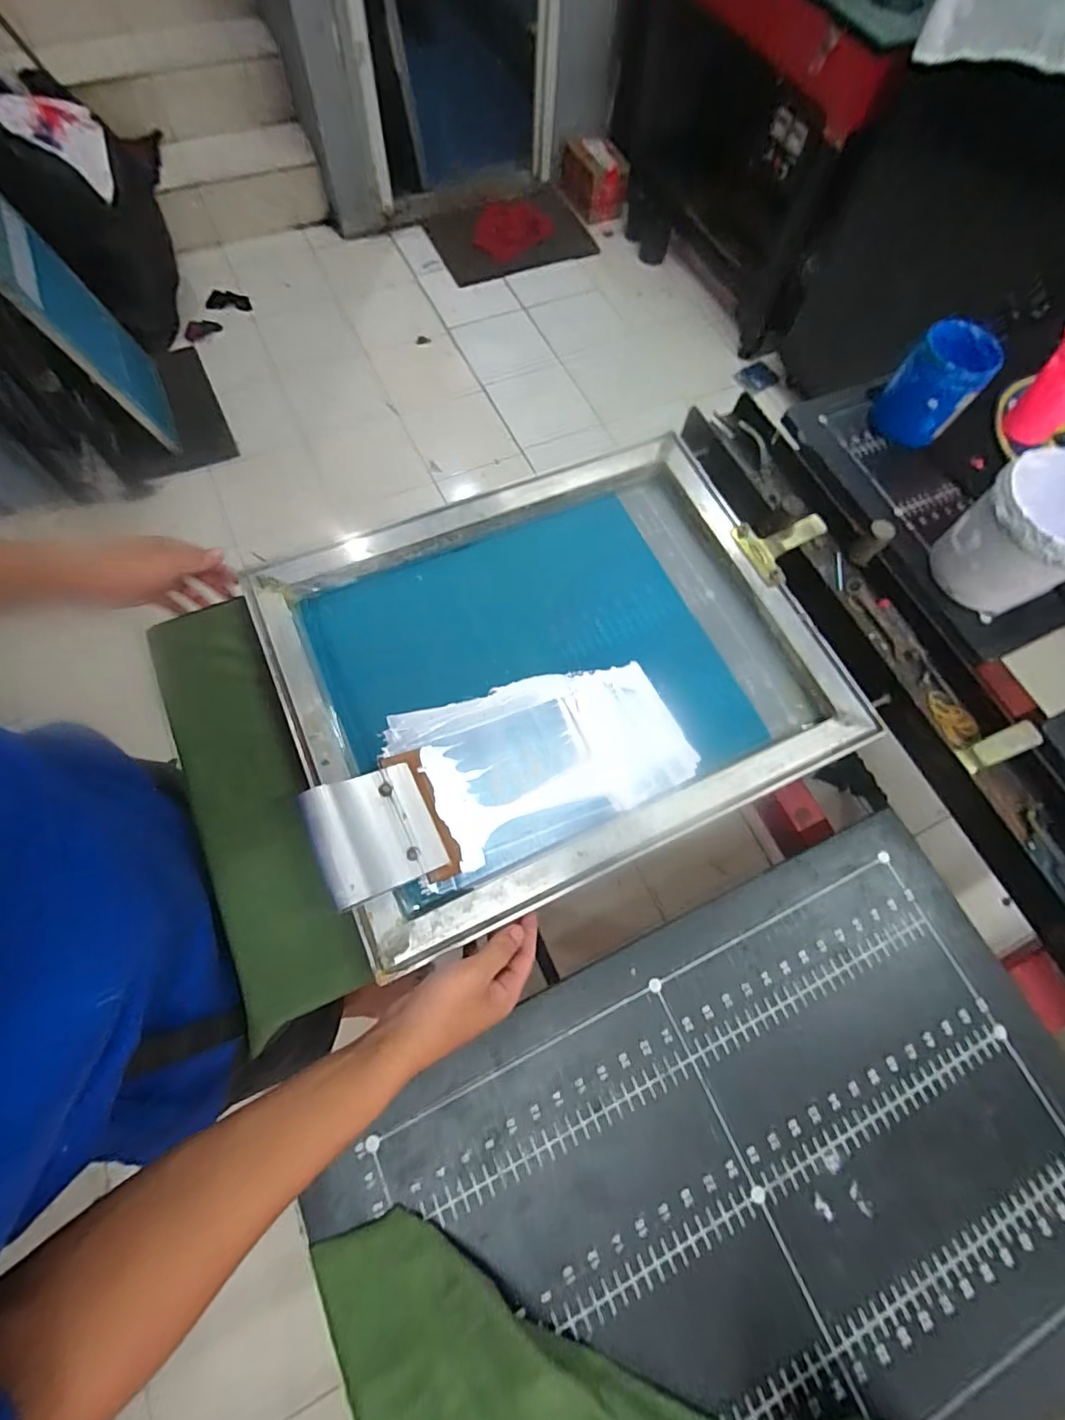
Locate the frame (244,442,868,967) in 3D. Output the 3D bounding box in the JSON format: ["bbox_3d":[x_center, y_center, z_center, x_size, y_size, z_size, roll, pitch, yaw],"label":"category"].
[{"bbox_3d":[0.022,-0.049,0.560,0.506,0.056,0.406,-23,71,-11],"label":"frame"}]

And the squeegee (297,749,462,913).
[{"bbox_3d":[-0.132,0.104,0.478,0.108,0.026,0.114,-15,68,-36],"label":"squeegee"}]

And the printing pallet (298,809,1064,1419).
[{"bbox_3d":[0.170,0.371,0.421,0.567,0.015,0.380,-23,71,-11],"label":"printing pallet"}]

